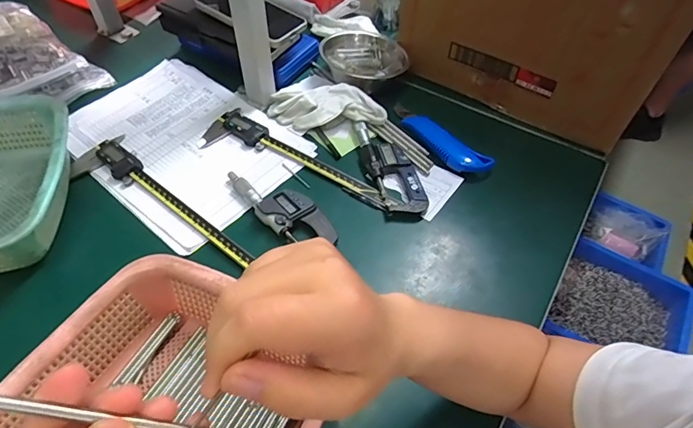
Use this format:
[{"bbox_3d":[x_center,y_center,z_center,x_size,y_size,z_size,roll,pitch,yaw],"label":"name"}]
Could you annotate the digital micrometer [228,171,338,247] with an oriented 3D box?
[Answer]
[{"bbox_3d":[-0.076,-0.011,0.515,0.055,0.018,0.153,-37,62,-27],"label":"digital micrometer"}]

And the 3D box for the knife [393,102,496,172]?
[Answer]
[{"bbox_3d":[0.117,-0.103,0.591,0.038,0.024,0.167,-30,59,-23],"label":"knife"}]

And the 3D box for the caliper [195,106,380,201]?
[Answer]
[{"bbox_3d":[-0.075,-0.068,0.566,0.249,0.015,0.066,28,56,18],"label":"caliper"}]

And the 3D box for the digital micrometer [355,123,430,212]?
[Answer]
[{"bbox_3d":[0.052,-0.062,0.561,0.054,0.019,0.153,-18,55,-16],"label":"digital micrometer"}]

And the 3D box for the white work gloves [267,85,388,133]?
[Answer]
[{"bbox_3d":[-0.028,-0.144,0.603,0.160,0.044,0.069,20,54,12],"label":"white work gloves"}]

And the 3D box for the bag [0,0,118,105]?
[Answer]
[{"bbox_3d":[-0.469,-0.218,0.625,0.204,0.080,0.164,33,58,21],"label":"bag"}]

